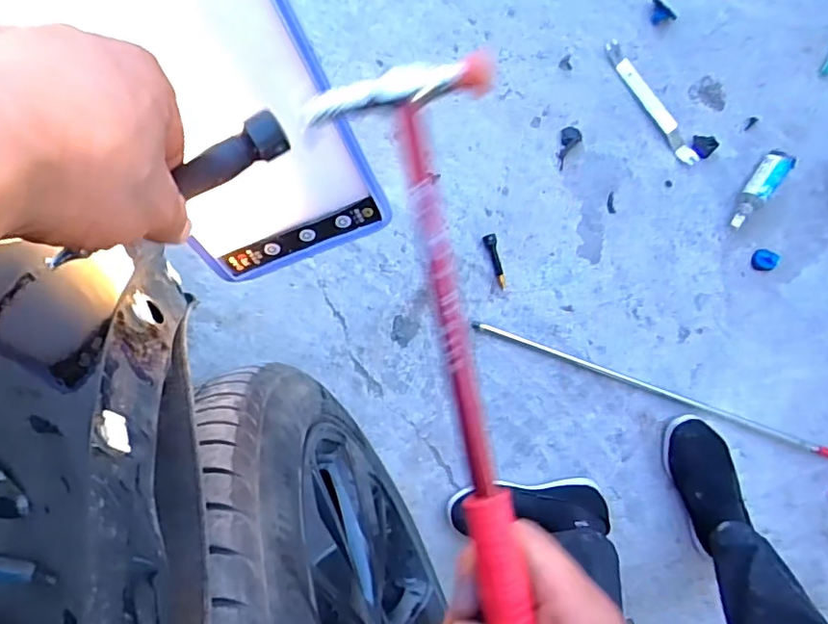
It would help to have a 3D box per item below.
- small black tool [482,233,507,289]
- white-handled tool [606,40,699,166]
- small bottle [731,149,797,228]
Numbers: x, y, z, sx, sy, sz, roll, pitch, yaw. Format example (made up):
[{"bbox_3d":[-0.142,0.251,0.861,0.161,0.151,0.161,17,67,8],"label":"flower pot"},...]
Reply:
[{"bbox_3d":[0.129,-0.079,0.896,0.018,0.014,0.089,-15,95,-1],"label":"small black tool"},{"bbox_3d":[0.375,-0.327,0.886,0.027,0.011,0.224,-36,95,1],"label":"white-handled tool"},{"bbox_3d":[0.548,-0.198,0.895,0.044,0.030,0.140,38,92,-5],"label":"small bottle"}]

